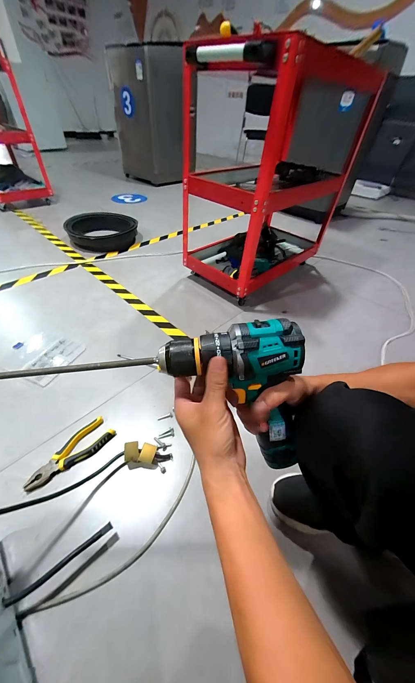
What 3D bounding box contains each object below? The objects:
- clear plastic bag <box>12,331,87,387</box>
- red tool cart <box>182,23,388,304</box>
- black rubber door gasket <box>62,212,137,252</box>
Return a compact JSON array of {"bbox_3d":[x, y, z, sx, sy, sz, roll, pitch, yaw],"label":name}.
[{"bbox_3d":[-0.530,0.038,0.764,0.218,0.017,0.186,19,45,14],"label":"clear plastic bag"},{"bbox_3d":[0.224,-0.644,0.989,0.433,0.655,0.650,36,51,28],"label":"red tool cart"},{"bbox_3d":[-0.602,-0.640,1.384,0.367,0.099,0.316,-20,49,-24],"label":"black rubber door gasket"}]

